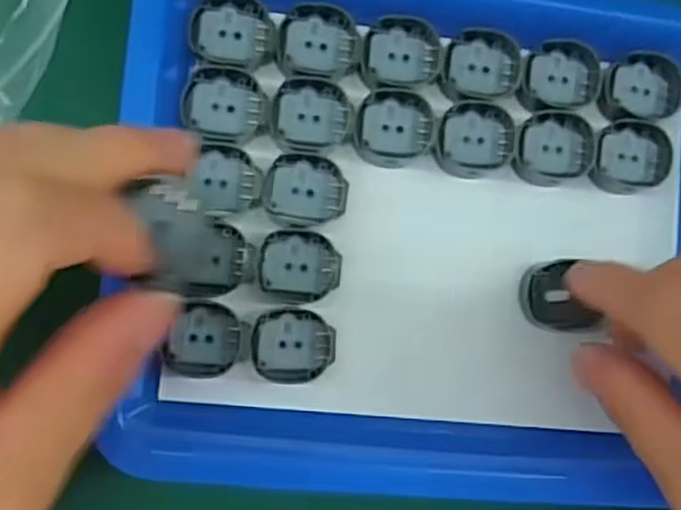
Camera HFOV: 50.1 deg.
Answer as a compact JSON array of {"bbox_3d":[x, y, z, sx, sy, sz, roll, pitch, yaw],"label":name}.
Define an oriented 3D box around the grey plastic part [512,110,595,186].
[{"bbox_3d":[0.077,-0.038,0.261,0.028,0.004,0.028,1,85,-8],"label":"grey plastic part"}]

